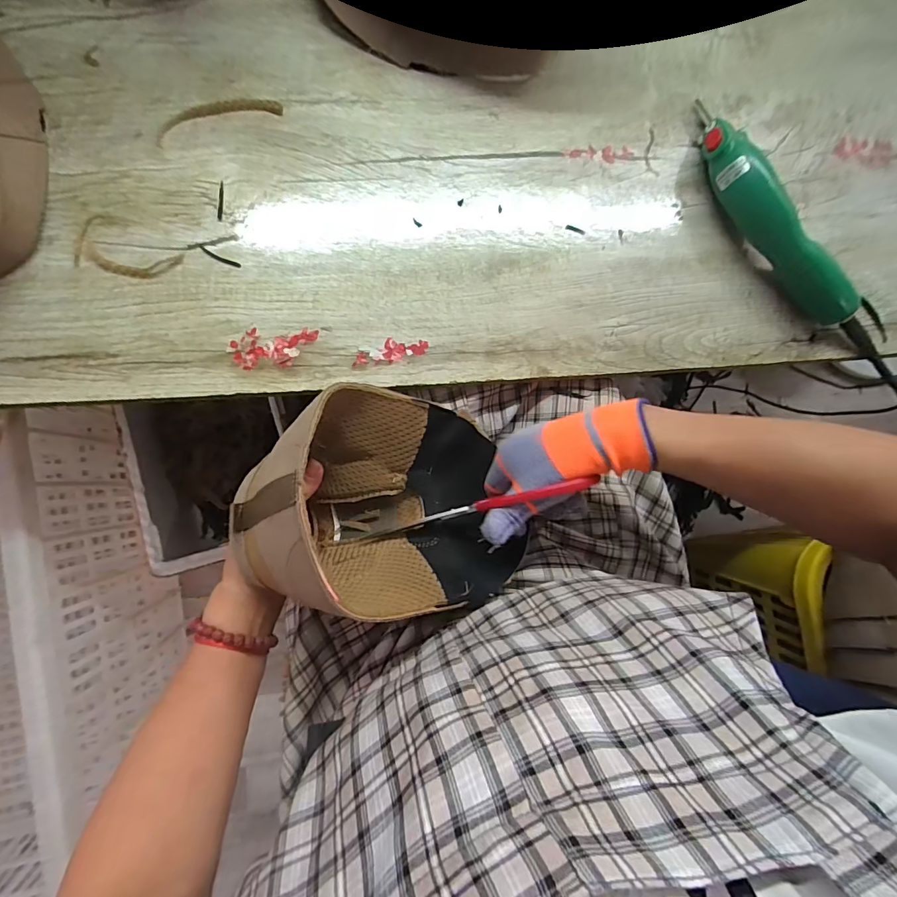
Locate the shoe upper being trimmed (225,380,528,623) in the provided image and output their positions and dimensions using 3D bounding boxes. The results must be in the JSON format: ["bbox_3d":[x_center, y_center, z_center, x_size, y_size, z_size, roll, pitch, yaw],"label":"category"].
[{"bbox_3d":[-0.036,0.035,0.329,0.209,0.126,0.151,10,83,-5],"label":"shoe upper being trimmed"}]

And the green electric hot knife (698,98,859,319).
[{"bbox_3d":[0.296,-0.224,0.411,0.052,0.051,0.252,-28,88,-8],"label":"green electric hot knife"}]

